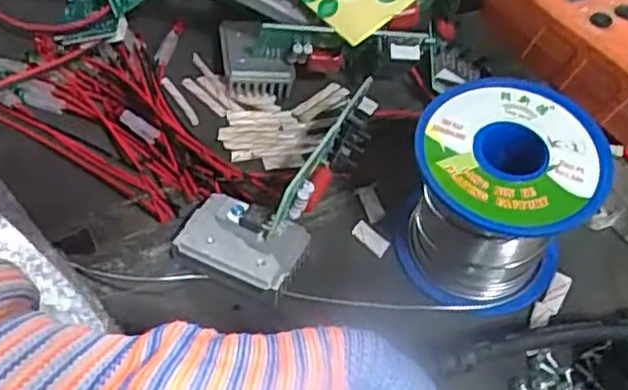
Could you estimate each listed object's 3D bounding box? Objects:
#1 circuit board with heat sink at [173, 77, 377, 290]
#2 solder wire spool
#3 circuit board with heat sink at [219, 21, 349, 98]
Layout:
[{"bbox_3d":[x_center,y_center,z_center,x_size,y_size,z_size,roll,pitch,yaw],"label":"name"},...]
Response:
[{"bbox_3d":[-0.007,-0.003,0.267,0.044,0.038,0.095,38,75,24],"label":"circuit board with heat sink"},{"bbox_3d":[0.067,0.003,0.254,0.063,0.065,0.060,3,52,-3],"label":"solder wire spool"},{"bbox_3d":[-0.016,-0.074,0.324,0.067,0.038,0.040,-1,52,-6],"label":"circuit board with heat sink"}]

